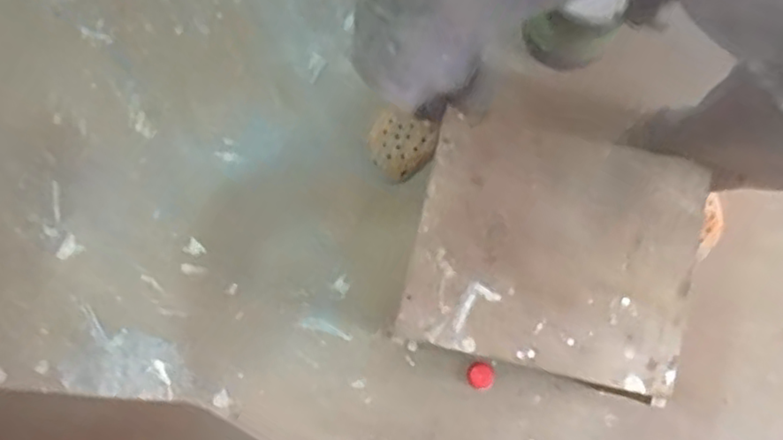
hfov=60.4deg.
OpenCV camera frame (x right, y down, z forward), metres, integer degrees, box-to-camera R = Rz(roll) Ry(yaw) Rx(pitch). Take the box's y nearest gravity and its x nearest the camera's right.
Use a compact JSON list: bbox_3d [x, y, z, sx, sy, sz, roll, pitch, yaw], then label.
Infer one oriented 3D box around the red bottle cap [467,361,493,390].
[{"bbox_3d":[0.150,0.264,1.143,0.042,0.018,0.044,0,79,0],"label":"red bottle cap"}]

